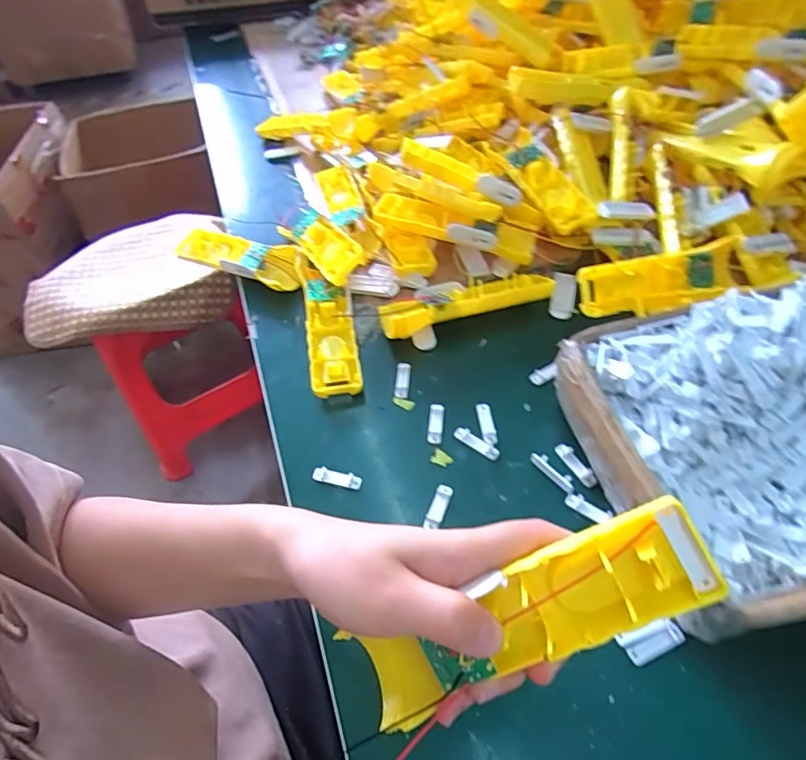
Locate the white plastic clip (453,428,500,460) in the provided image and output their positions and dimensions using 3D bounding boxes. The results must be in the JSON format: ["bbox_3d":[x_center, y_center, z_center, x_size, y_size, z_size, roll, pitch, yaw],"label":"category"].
[{"bbox_3d":[0.059,0.050,0.423,0.040,0.004,0.010,31,60,25],"label":"white plastic clip"}]

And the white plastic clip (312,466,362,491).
[{"bbox_3d":[-0.051,0.076,0.409,0.038,0.004,0.013,11,53,12],"label":"white plastic clip"}]

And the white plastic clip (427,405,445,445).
[{"bbox_3d":[0.027,0.036,0.437,0.013,0.004,0.037,5,52,8],"label":"white plastic clip"}]

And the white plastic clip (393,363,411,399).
[{"bbox_3d":[0.000,0.001,0.469,0.012,0.007,0.038,3,52,6],"label":"white plastic clip"}]

